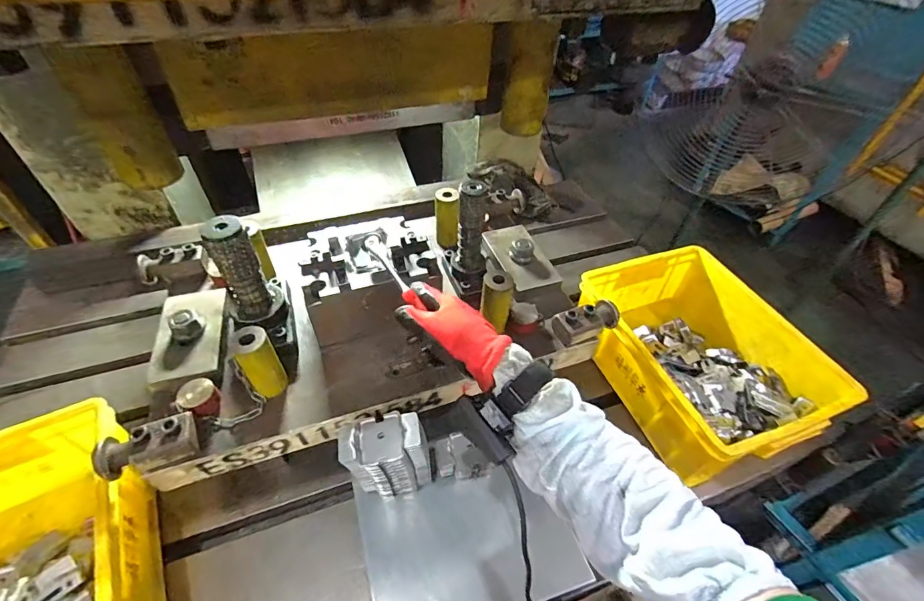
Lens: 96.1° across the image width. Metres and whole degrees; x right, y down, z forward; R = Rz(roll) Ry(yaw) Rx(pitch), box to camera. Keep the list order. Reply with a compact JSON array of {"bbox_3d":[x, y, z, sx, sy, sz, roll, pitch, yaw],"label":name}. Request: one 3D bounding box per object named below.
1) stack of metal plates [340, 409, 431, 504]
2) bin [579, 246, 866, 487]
[{"bbox_3d":[-0.090,0.205,0.518,0.098,0.170,0.057,-11,48,-12],"label":"stack of metal plates"},{"bbox_3d":[0.379,0.091,0.684,0.267,0.151,0.341,-13,48,-13],"label":"bin"}]

